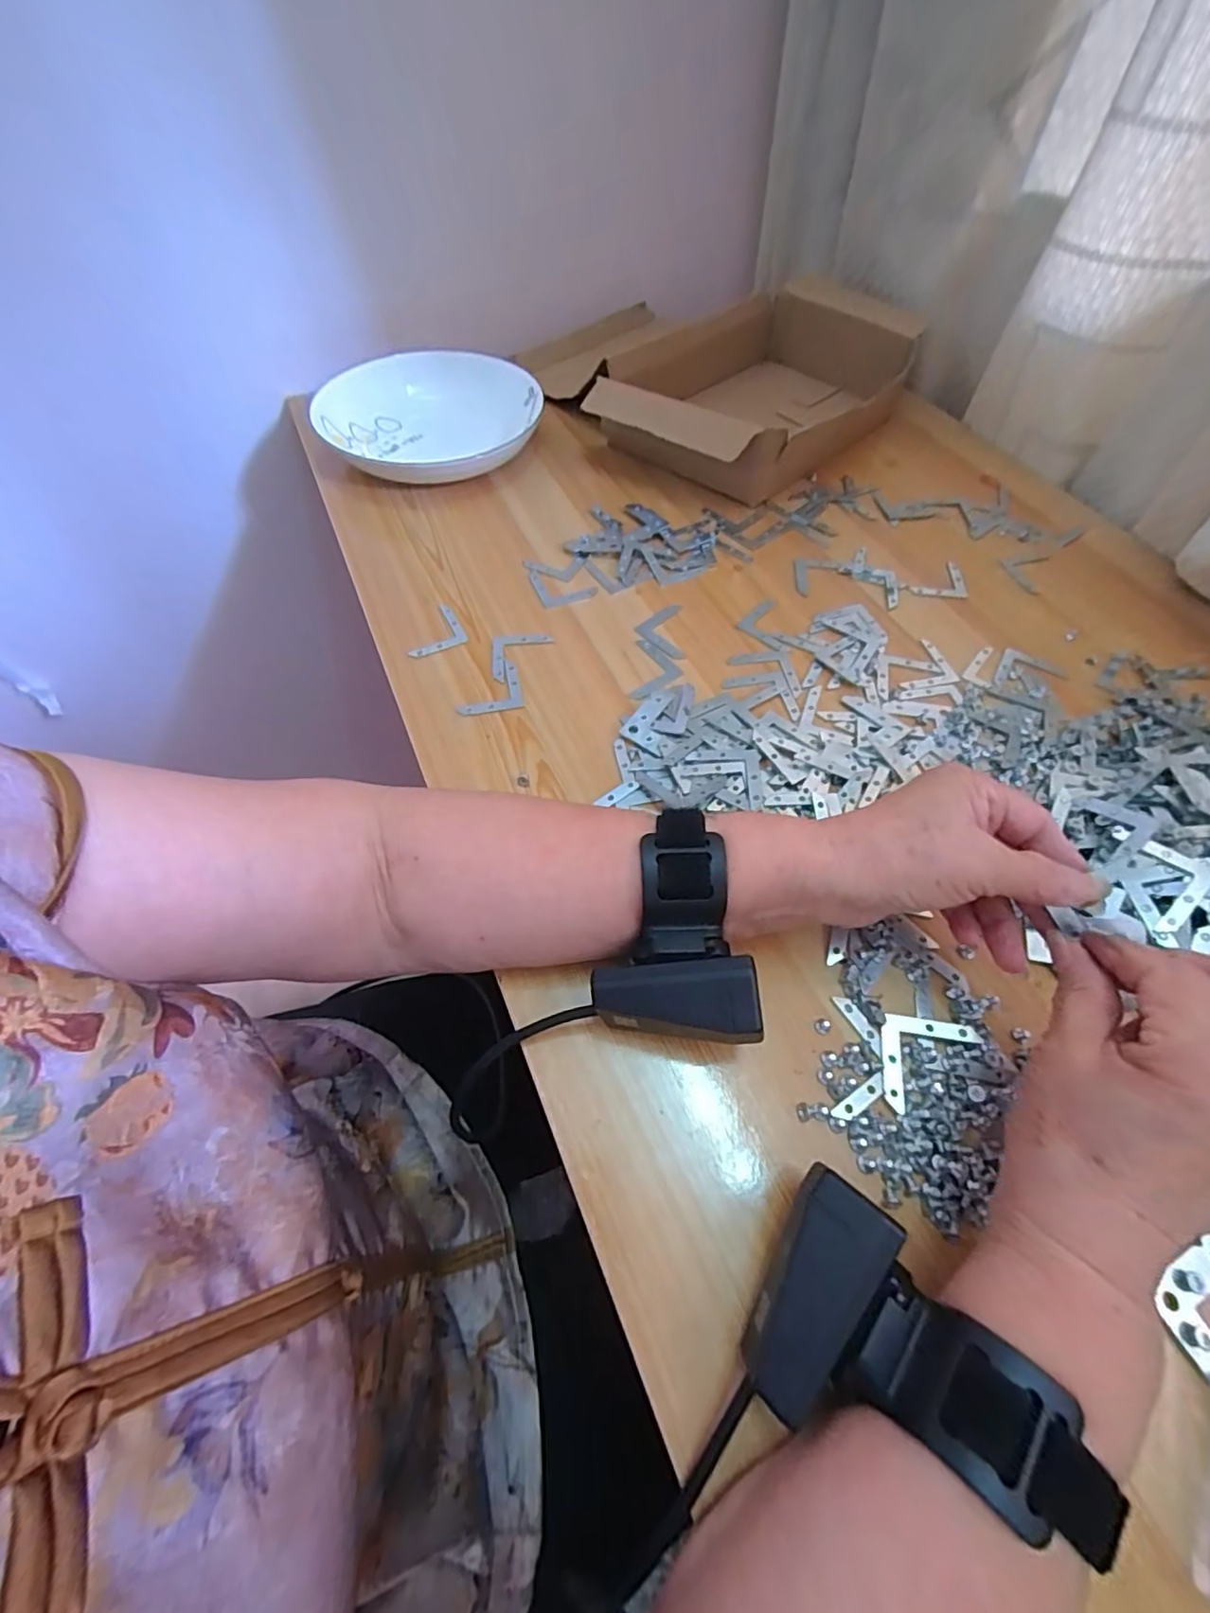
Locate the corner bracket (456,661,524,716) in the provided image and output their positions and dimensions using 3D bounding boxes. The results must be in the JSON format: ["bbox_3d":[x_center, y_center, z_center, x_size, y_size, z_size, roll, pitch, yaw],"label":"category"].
[{"bbox_3d":[-0.077,-0.078,0.389,0.041,0.004,0.041,-11,58,-8],"label":"corner bracket"}]

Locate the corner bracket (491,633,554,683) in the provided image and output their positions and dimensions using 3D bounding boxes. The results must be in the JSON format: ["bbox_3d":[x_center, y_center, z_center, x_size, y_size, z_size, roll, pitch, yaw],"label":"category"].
[{"bbox_3d":[-0.056,-0.102,0.406,0.042,0.004,0.042,-4,58,-4],"label":"corner bracket"}]

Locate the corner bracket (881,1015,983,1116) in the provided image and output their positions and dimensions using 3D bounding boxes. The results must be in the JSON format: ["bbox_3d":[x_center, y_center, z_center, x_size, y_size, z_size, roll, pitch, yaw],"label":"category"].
[{"bbox_3d":[0.141,0.110,0.272,0.053,0.004,0.030,-32,50,-14],"label":"corner bracket"}]

